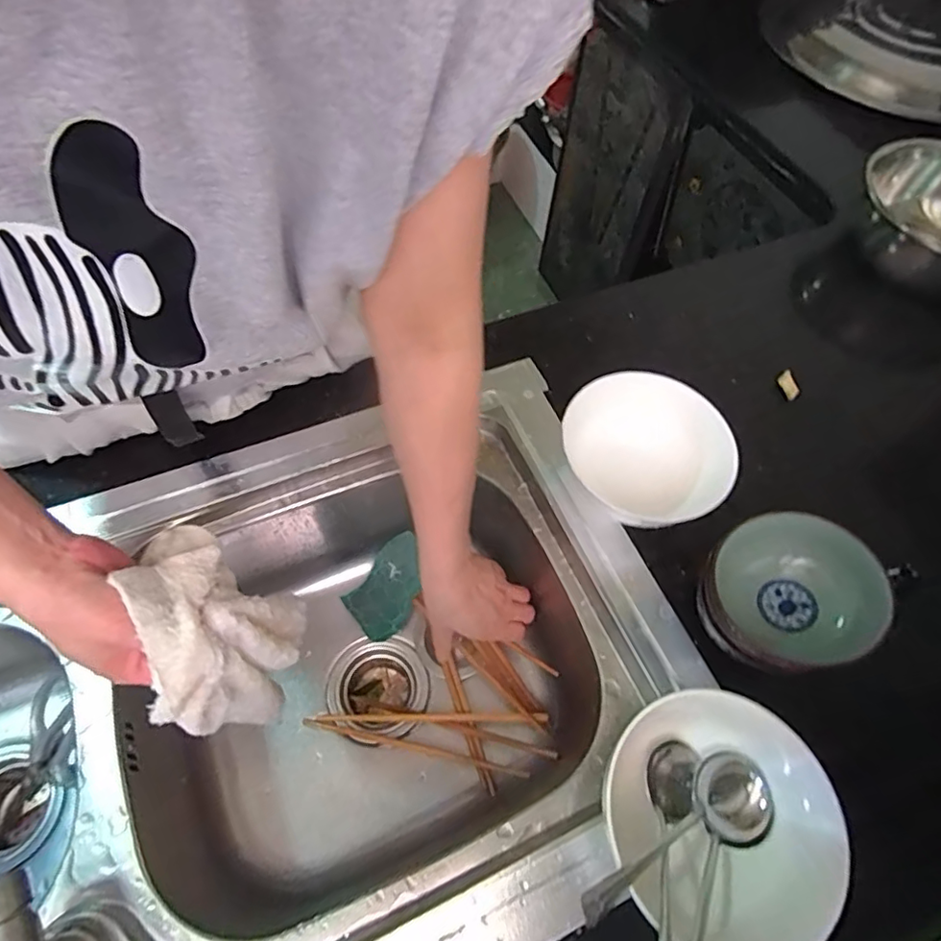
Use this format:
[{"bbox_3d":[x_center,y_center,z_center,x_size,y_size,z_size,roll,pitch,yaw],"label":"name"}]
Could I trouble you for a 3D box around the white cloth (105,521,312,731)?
[{"bbox_3d":[-0.180,0.115,0.423,0.087,0.149,0.133,-10,62,-8],"label":"white cloth"}]

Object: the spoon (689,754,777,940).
[{"bbox_3d":[0.148,0.257,0.350,0.049,0.035,0.172,35,39,16],"label":"spoon"}]

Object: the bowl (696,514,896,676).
[{"bbox_3d":[0.233,0.091,0.421,0.104,0.066,0.105,1,61,-2],"label":"bowl"}]

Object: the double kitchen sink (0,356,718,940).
[{"bbox_3d":[-0.219,0.233,0.497,0.779,0.215,0.422,-20,64,-13],"label":"double kitchen sink"}]

